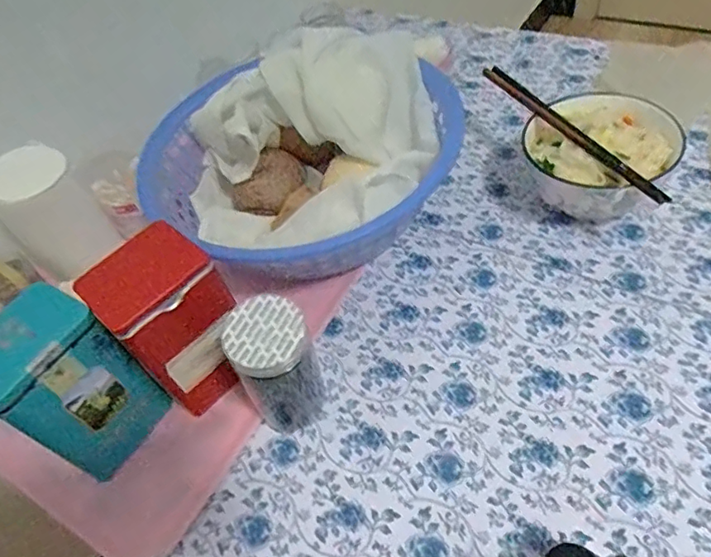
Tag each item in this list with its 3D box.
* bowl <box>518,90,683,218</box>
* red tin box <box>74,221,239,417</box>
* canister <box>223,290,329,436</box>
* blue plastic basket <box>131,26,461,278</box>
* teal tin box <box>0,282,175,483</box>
[{"bbox_3d":[0.230,-0.116,0.520,0.132,0.064,0.149,28,62,29],"label":"bowl"},{"bbox_3d":[-0.142,0.038,0.434,0.076,0.143,0.082,33,65,31],"label":"red tin box"},{"bbox_3d":[-0.058,0.068,0.404,0.060,0.117,0.056,-6,52,7],"label":"canister"},{"bbox_3d":[-0.045,-0.128,0.534,0.296,0.117,0.278,-39,55,-18],"label":"blue plastic basket"},{"bbox_3d":[-0.213,0.083,0.410,0.062,0.151,0.083,25,61,27],"label":"teal tin box"}]

